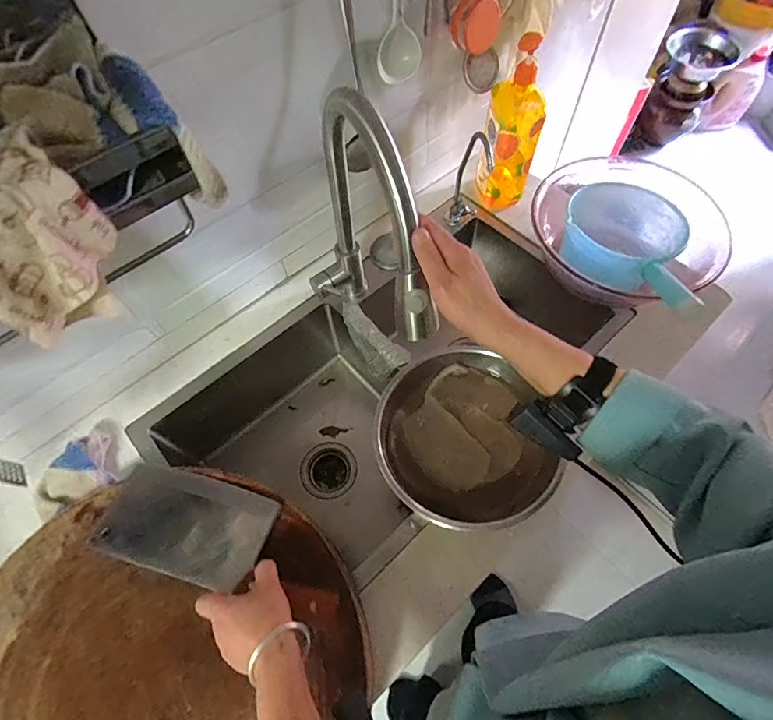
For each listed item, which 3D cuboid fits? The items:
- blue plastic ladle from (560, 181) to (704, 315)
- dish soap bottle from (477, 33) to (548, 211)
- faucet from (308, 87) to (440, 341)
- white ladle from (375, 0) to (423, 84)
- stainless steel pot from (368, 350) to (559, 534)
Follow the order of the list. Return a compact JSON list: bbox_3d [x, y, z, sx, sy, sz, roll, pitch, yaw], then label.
[{"bbox_3d":[0.377,-0.169,0.679,0.154,0.117,0.263,-31,65,-14],"label":"blue plastic ladle"},{"bbox_3d":[0.211,-0.384,0.728,0.088,0.258,0.083,14,63,9],"label":"dish soap bottle"},{"bbox_3d":[-0.037,-0.128,0.571,0.085,0.383,0.277,-22,63,-9],"label":"faucet"},{"bbox_3d":[0.015,-0.440,0.542,0.057,0.167,0.029,-36,66,-16],"label":"white ladle"},{"bbox_3d":[0.104,0.106,0.611,0.231,0.067,0.242,-1,62,1],"label":"stainless steel pot"}]

